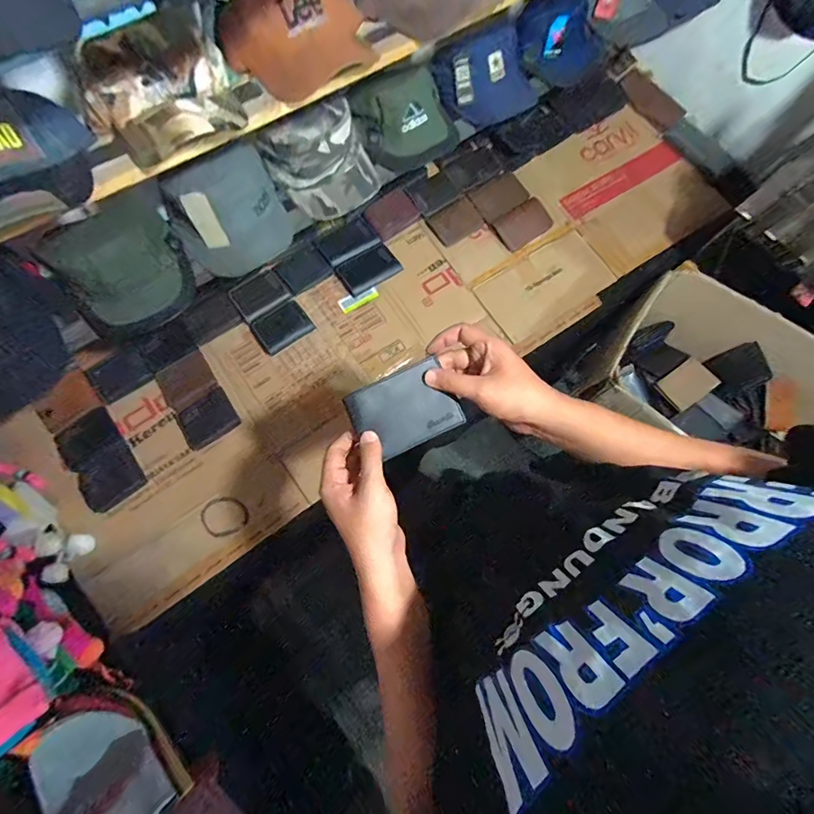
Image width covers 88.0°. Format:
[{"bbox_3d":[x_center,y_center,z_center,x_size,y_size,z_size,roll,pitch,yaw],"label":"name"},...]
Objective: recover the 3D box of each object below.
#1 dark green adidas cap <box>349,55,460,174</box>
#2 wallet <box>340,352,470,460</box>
[{"bbox_3d":[0.003,-0.531,0.776,0.179,0.113,0.116,-34,77,-11],"label":"dark green adidas cap"},{"bbox_3d":[-0.003,0.003,0.458,0.110,0.015,0.079,-25,76,-9],"label":"wallet"}]

